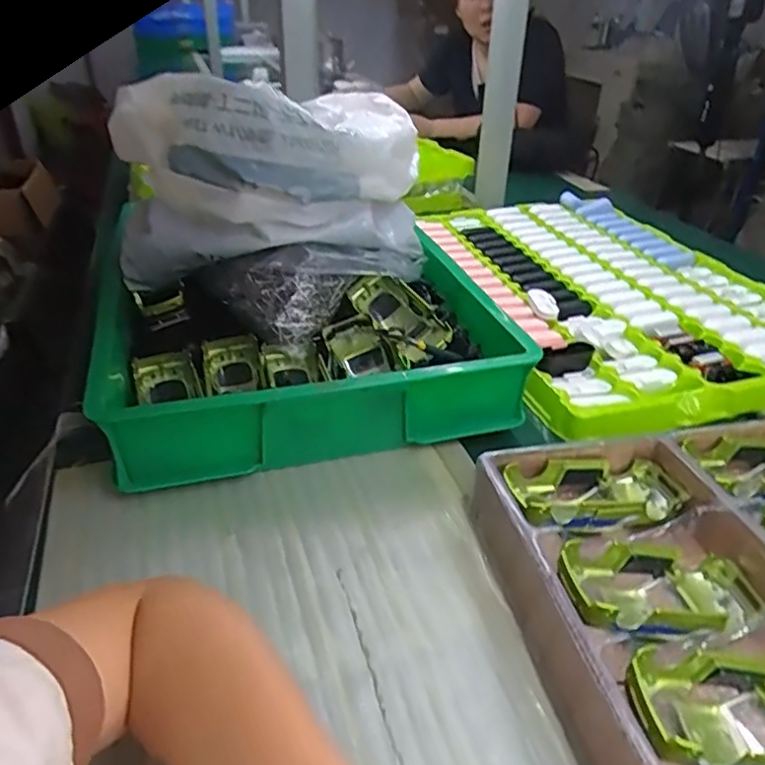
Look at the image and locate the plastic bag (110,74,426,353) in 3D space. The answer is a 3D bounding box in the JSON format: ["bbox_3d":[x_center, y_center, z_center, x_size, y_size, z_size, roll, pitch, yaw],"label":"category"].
[{"bbox_3d":[-0.108,-0.209,0.680,0.288,0.223,0.328,8,33,10],"label":"plastic bag"}]

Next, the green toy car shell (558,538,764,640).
[{"bbox_3d":[0.171,0.131,0.378,0.137,0.028,0.074,7,29,-20],"label":"green toy car shell"}]

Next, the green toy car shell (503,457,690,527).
[{"bbox_3d":[0.157,0.081,0.451,0.131,0.034,0.056,-9,33,-11],"label":"green toy car shell"}]

